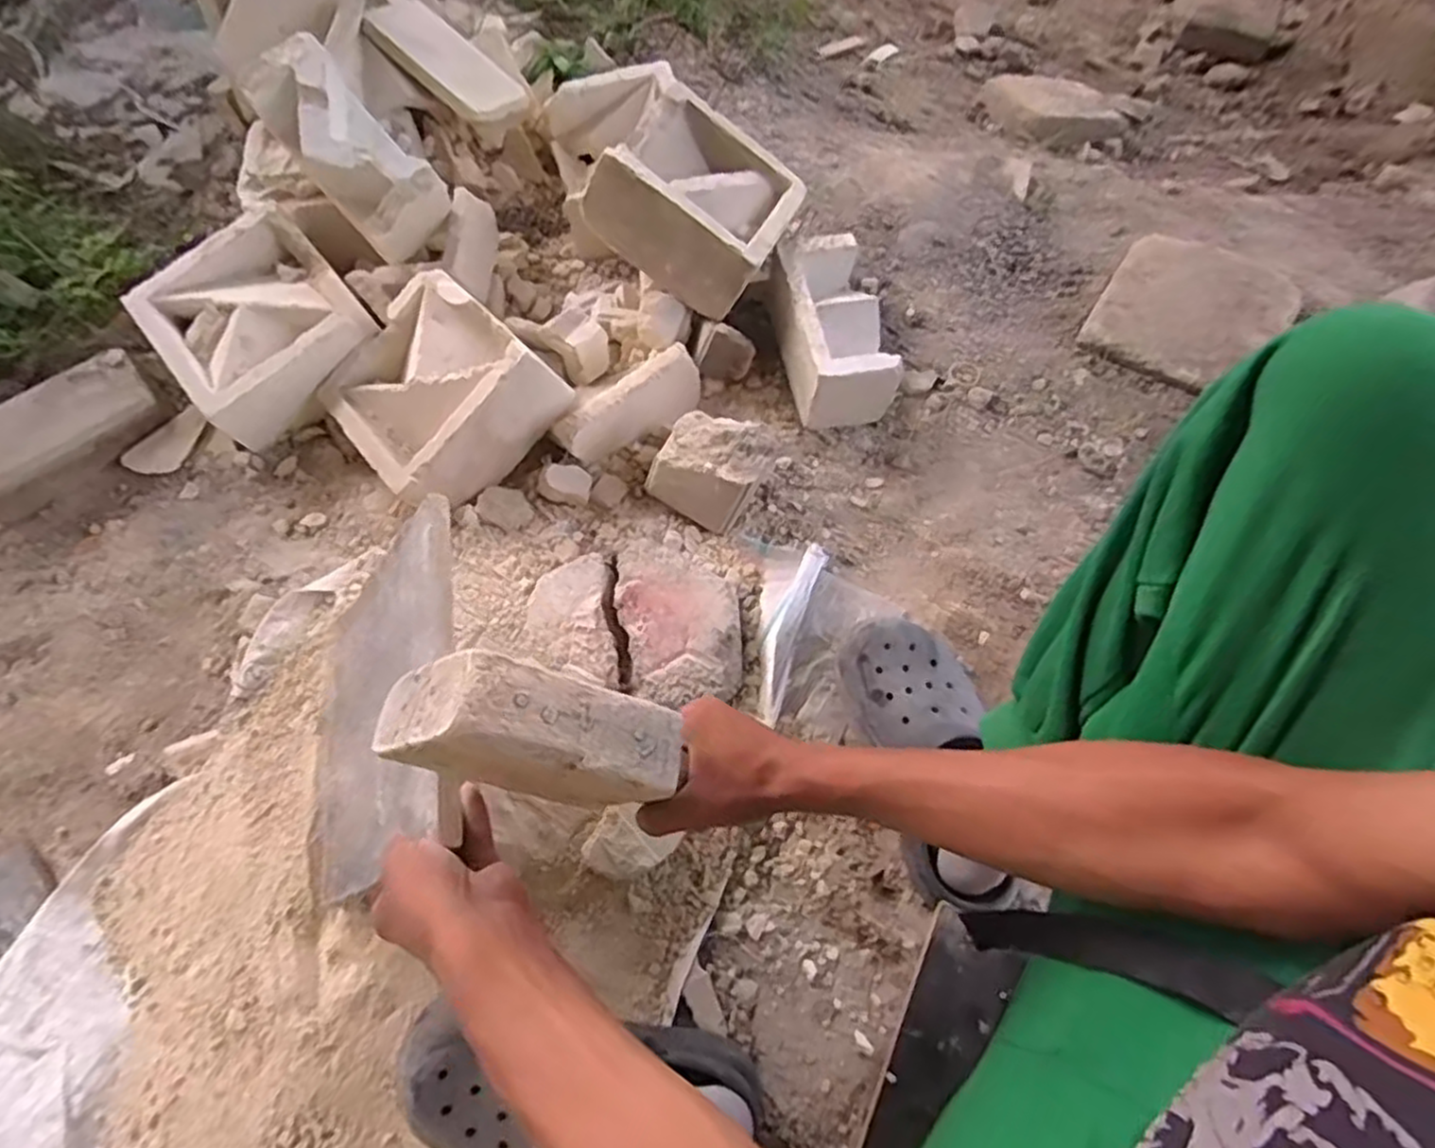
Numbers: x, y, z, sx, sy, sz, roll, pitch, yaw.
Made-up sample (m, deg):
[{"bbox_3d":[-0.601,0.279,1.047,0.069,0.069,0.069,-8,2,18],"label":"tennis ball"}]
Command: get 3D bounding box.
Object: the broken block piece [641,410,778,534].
[{"bbox_3d":[-0.006,-0.112,0.787,0.112,0.092,0.088,27,69,9],"label":"broken block piece"}]

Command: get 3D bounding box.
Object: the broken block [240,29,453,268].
[{"bbox_3d":[-0.398,-0.461,0.818,0.210,0.111,0.095,47,72,-13],"label":"broken block"}]

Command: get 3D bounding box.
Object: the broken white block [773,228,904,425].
[{"bbox_3d":[0.133,-0.287,0.868,0.103,0.091,0.198,-11,68,-6],"label":"broken white block"}]

